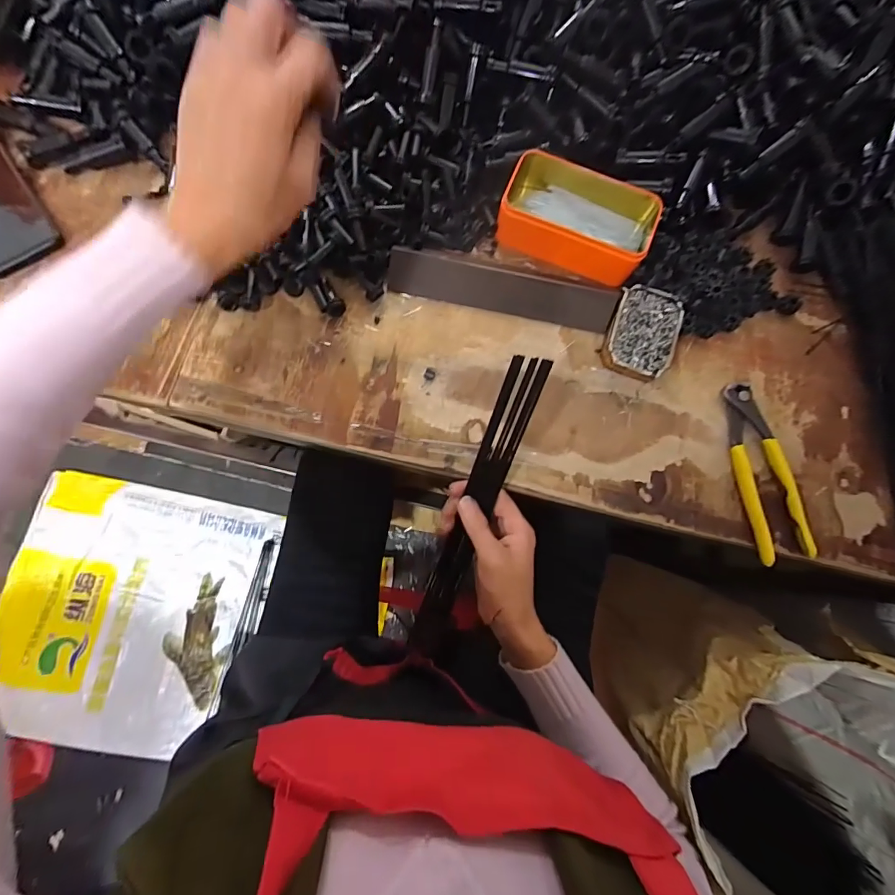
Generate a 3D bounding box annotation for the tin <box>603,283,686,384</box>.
[{"bbox_3d":[0.189,-0.109,0.429,0.063,0.020,0.090,21,78,0],"label":"tin"}]

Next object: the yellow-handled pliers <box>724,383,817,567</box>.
[{"bbox_3d":[0.292,0.020,0.410,0.046,0.018,0.164,-9,79,-6],"label":"yellow-handled pliers"}]

